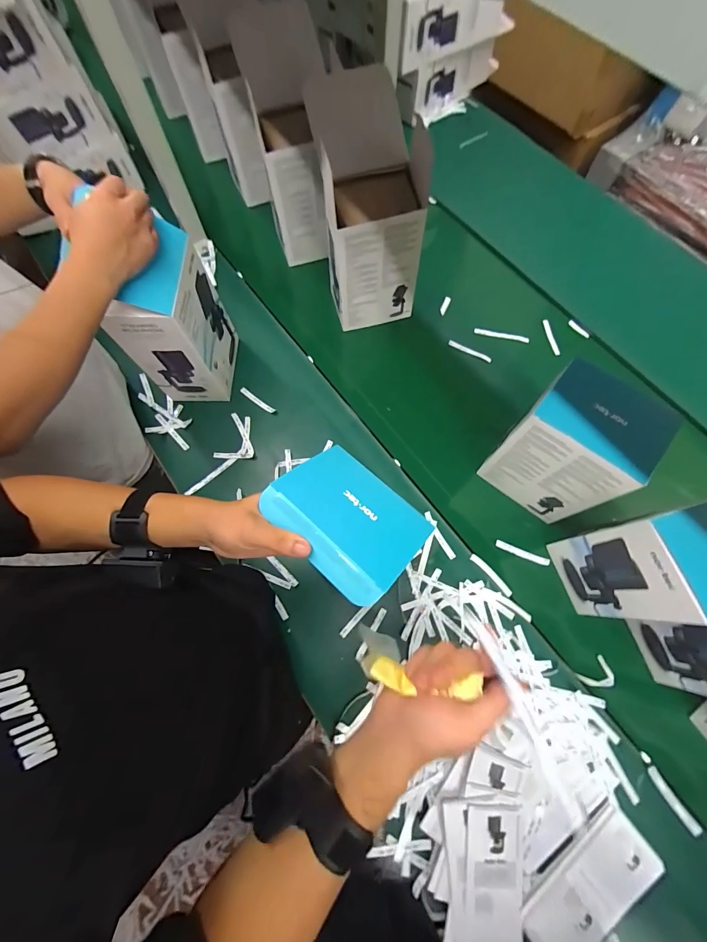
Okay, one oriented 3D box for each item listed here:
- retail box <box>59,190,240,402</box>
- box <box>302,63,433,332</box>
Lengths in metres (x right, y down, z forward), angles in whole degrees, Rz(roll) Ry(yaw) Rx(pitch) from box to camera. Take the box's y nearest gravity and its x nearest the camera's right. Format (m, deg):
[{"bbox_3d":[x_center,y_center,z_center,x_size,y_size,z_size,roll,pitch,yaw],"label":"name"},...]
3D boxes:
[{"bbox_3d":[-0.299,-0.245,0.623,0.114,0.255,0.151,0,72,3],"label":"retail box"},{"bbox_3d":[0.016,-0.483,0.691,0.156,0.313,0.261,-14,72,-2],"label":"box"}]

